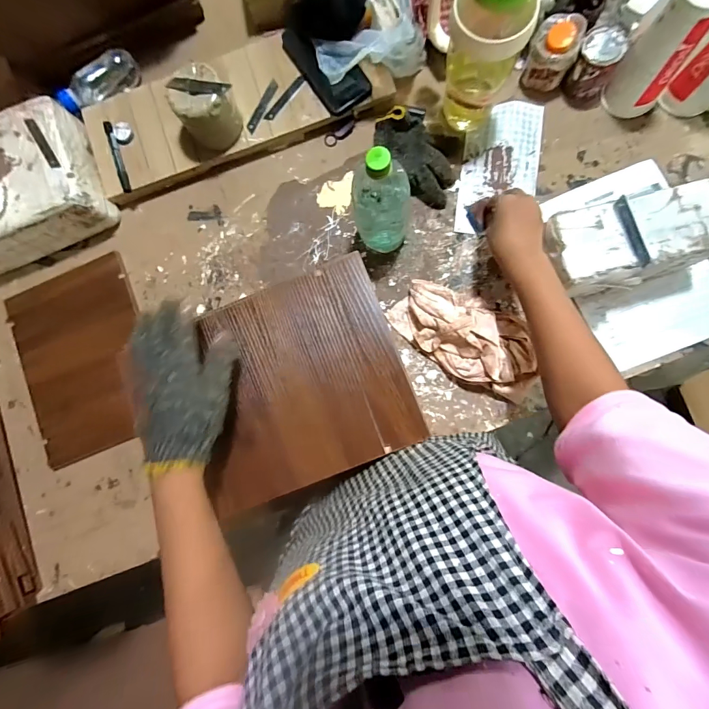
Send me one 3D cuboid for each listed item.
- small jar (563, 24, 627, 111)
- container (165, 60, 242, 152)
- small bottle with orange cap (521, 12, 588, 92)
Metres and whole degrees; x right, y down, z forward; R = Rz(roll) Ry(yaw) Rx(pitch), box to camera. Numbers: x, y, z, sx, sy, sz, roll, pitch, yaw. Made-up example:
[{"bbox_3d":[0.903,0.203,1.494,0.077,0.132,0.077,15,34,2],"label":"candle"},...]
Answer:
[{"bbox_3d":[0.385,-0.457,0.594,0.073,0.072,0.074,0,89,3],"label":"small jar"},{"bbox_3d":[-0.235,-0.396,0.598,0.085,0.092,0.085,0,89,3],"label":"container"},{"bbox_3d":[0.314,-0.482,0.593,0.070,0.082,0.065,0,89,3],"label":"small bottle with orange cap"}]

